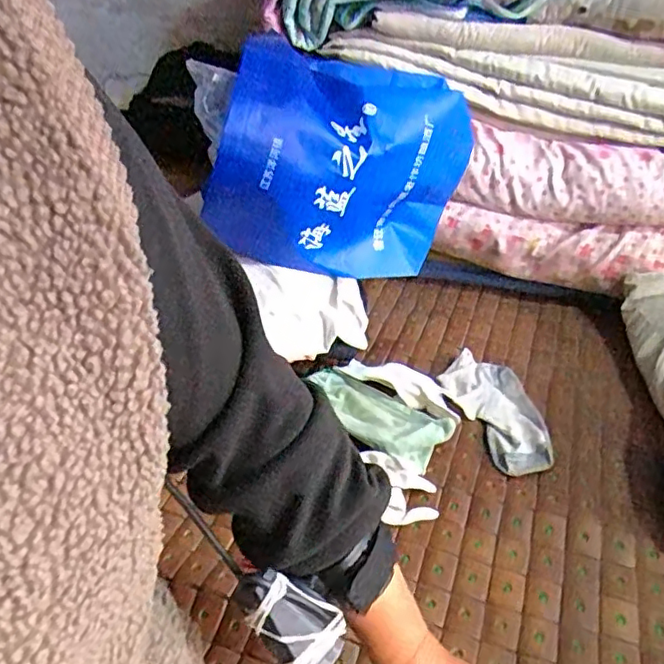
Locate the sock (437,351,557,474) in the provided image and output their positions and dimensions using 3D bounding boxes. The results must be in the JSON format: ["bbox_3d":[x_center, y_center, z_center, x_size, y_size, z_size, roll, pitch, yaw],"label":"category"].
[{"bbox_3d":[0.206,0.095,0.733,0.094,0.019,0.197,-9,38,-10],"label":"sock"}]

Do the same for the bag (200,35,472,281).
[{"bbox_3d":[0.016,-0.210,0.770,0.194,0.250,0.300,24,44,30],"label":"bag"}]

